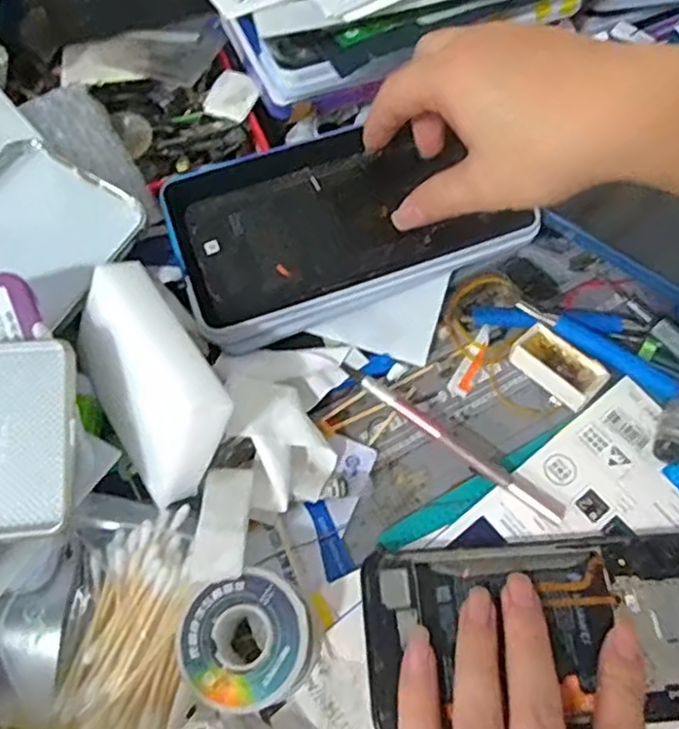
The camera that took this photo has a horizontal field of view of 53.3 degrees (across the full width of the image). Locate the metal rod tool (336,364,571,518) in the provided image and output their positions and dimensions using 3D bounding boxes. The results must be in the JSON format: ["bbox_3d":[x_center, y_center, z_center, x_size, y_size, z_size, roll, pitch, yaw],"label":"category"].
[{"bbox_3d":[0.054,0.038,0.338,0.130,0.007,0.012,33,66,14],"label":"metal rod tool"}]

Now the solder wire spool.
[{"bbox_3d":[-0.038,0.114,0.280,0.052,0.025,0.051,1,62,-2],"label":"solder wire spool"}]

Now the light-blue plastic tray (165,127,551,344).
[{"bbox_3d":[0.001,-0.081,0.370,0.178,0.025,0.100,-18,64,-11],"label":"light-blue plastic tray"}]

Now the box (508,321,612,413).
[{"bbox_3d":[0.117,0.001,0.363,0.048,0.015,0.025,42,68,18],"label":"box"}]

